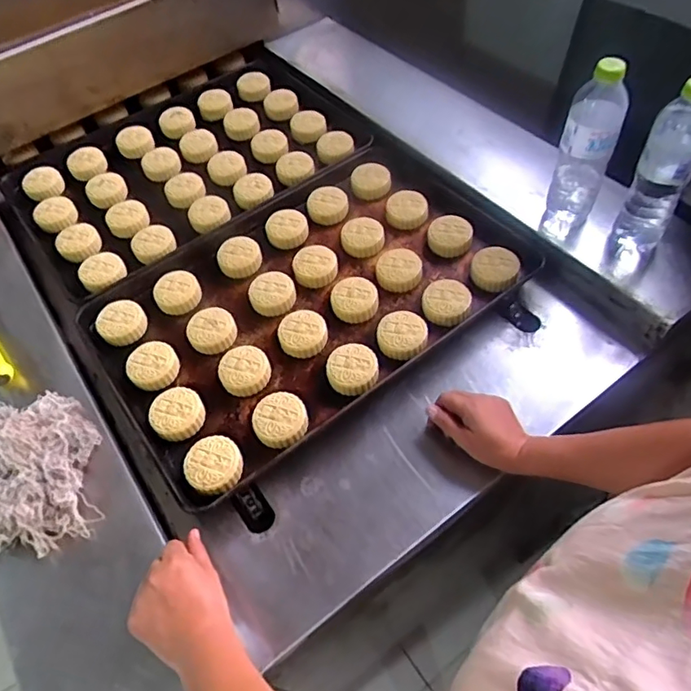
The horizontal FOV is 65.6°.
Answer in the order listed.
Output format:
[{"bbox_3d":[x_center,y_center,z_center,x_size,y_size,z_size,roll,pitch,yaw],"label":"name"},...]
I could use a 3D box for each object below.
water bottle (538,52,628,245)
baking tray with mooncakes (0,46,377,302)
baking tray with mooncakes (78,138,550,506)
[{"bbox_3d":[0.327,-0.256,0.736,0.075,0.236,0.068,13,56,22],"label":"water bottle"},{"bbox_3d":[-0.306,-0.369,1.003,0.612,0.037,0.433,-36,53,-16],"label":"baking tray with mooncakes"},{"bbox_3d":[-0.063,-0.087,0.811,0.611,0.048,0.420,-34,59,-19],"label":"baking tray with mooncakes"}]

